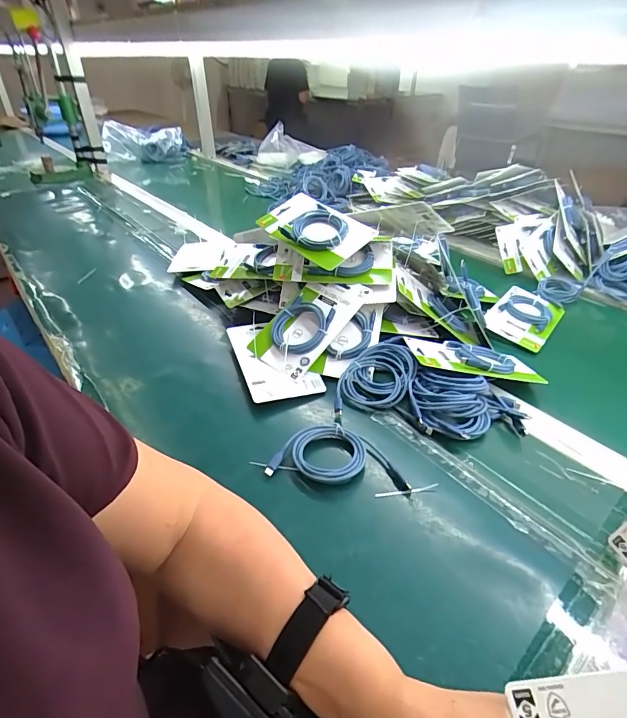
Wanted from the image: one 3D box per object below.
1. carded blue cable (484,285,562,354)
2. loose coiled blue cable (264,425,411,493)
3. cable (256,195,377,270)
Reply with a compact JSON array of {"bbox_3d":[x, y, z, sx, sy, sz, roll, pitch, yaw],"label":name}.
[{"bbox_3d":[0.361,-0.072,0.730,0.098,0.025,0.171,25,42,30],"label":"carded blue cable"},{"bbox_3d":[0.029,0.104,0.474,0.148,0.018,0.072,5,36,6],"label":"loose coiled blue cable"},{"bbox_3d":[-0.002,-0.197,0.645,0.171,0.027,0.098,36,69,31],"label":"cable"}]

